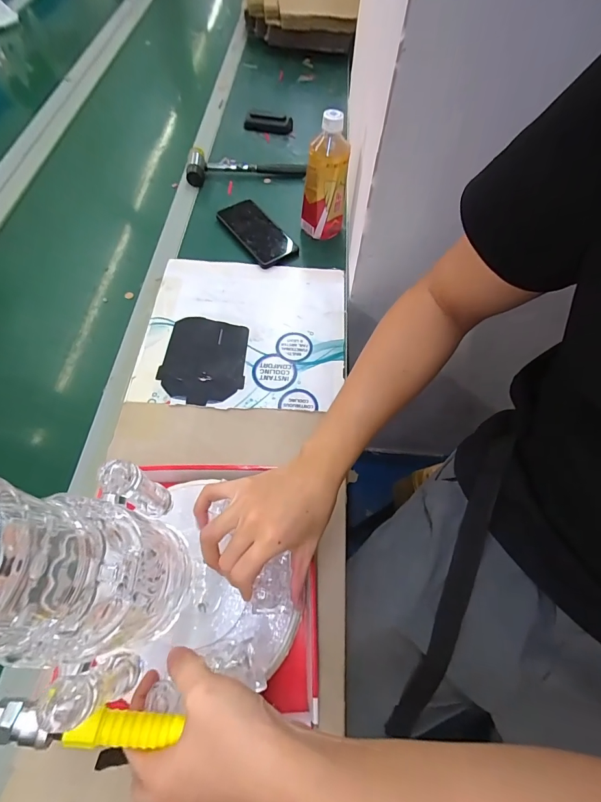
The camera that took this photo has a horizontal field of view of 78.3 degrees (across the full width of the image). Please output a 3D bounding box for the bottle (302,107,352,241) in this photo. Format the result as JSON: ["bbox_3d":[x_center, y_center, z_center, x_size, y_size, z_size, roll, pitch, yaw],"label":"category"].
[{"bbox_3d":[0.041,-0.364,0.613,0.069,0.190,0.069,5,62,1],"label":"bottle"}]

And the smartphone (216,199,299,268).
[{"bbox_3d":[-0.079,-0.307,0.670,0.079,0.012,0.166,-35,73,-19],"label":"smartphone"}]

